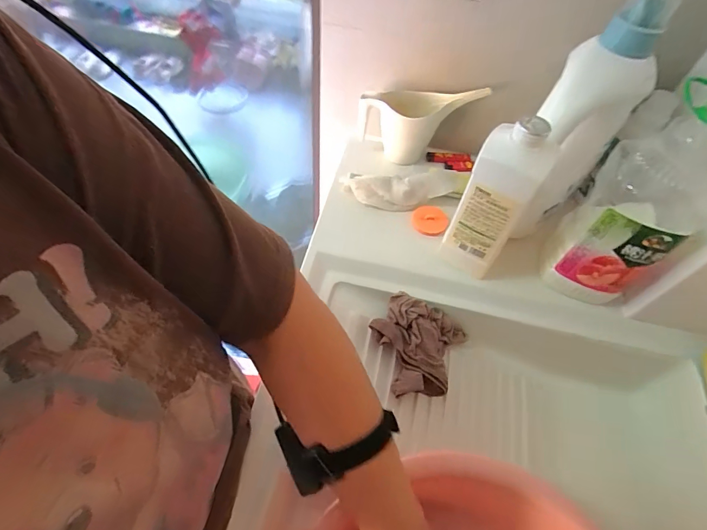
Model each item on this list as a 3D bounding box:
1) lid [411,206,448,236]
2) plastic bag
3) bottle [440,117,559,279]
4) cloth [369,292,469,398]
[{"bbox_3d":[0.122,-0.071,0.624,0.057,0.009,0.051,35,80,23],"label":"lid"},{"bbox_3d":[0.077,-0.119,0.650,0.189,0.051,0.065,3,56,-3],"label":"plastic bag"},{"bbox_3d":[0.180,-0.081,0.517,0.085,0.233,0.078,34,60,17],"label":"bottle"},{"bbox_3d":[0.085,0.115,0.548,0.122,0.059,0.136,24,57,11],"label":"cloth"}]

